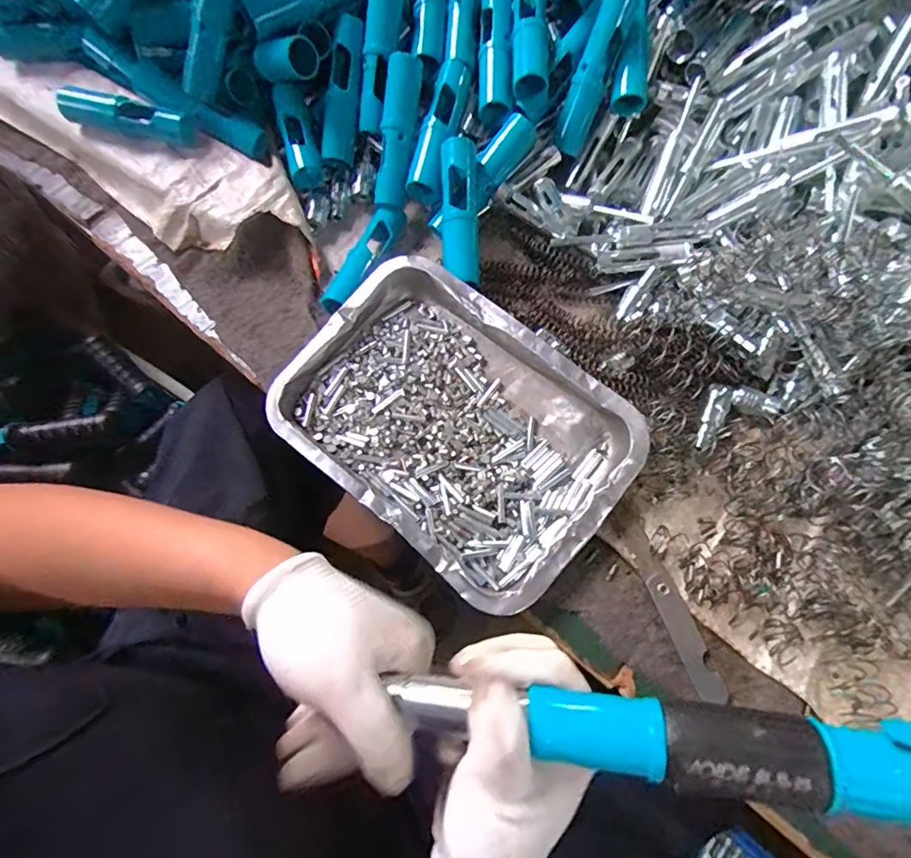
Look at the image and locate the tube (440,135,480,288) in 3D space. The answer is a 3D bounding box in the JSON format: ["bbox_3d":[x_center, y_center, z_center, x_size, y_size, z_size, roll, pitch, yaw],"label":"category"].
[{"bbox_3d":[0.004,-0.182,0.429,0.032,0.034,0.117,-3,93,1],"label":"tube"}]

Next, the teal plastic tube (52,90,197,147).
[{"bbox_3d":[-0.307,-0.290,0.461,0.139,0.025,0.021,14,72,7],"label":"teal plastic tube"}]

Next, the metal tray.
[{"bbox_3d":[-0.003,-0.006,0.382,0.257,0.034,0.181,38,76,14],"label":"metal tray"}]

